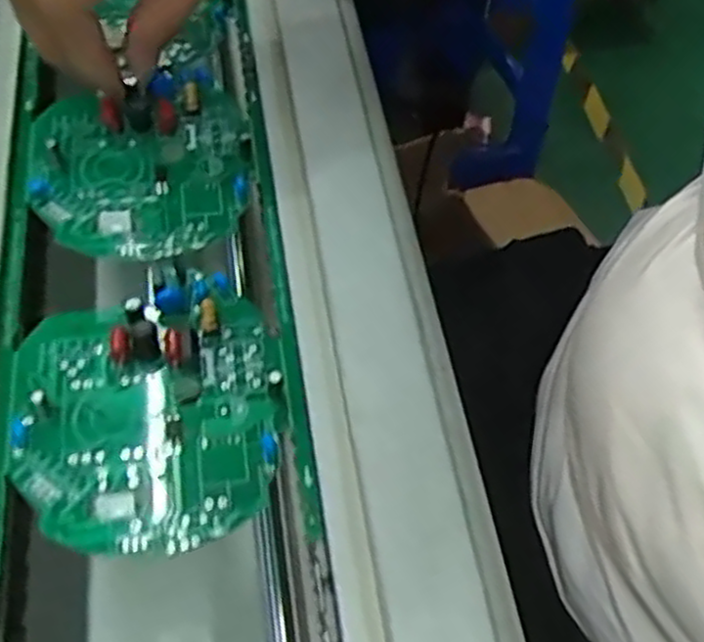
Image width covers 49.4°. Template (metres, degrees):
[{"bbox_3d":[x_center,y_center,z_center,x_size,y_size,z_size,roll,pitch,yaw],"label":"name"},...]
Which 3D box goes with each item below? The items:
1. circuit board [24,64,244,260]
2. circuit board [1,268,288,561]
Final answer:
[{"bbox_3d":[-0.081,-0.064,0.290,0.077,0.016,0.087,-7,59,-9],"label":"circuit board"},{"bbox_3d":[-0.064,0.024,0.238,0.079,0.013,0.091,-5,58,-7],"label":"circuit board"}]

